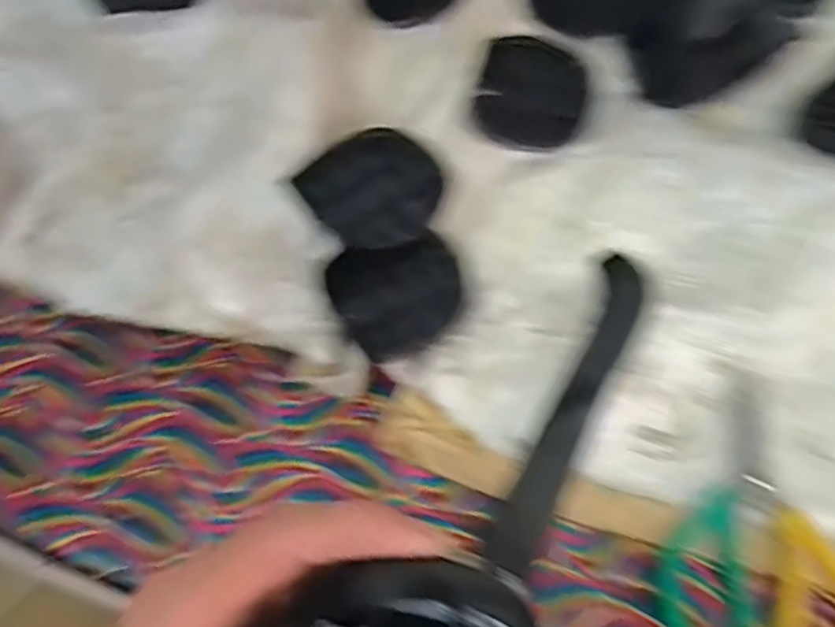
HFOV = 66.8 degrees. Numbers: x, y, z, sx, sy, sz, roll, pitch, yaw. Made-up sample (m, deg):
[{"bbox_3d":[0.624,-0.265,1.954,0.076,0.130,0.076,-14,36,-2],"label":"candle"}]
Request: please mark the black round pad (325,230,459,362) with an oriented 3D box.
[{"bbox_3d":[-0.010,-0.016,0.429,0.096,0.009,0.078,-28,86,-23],"label":"black round pad"}]

